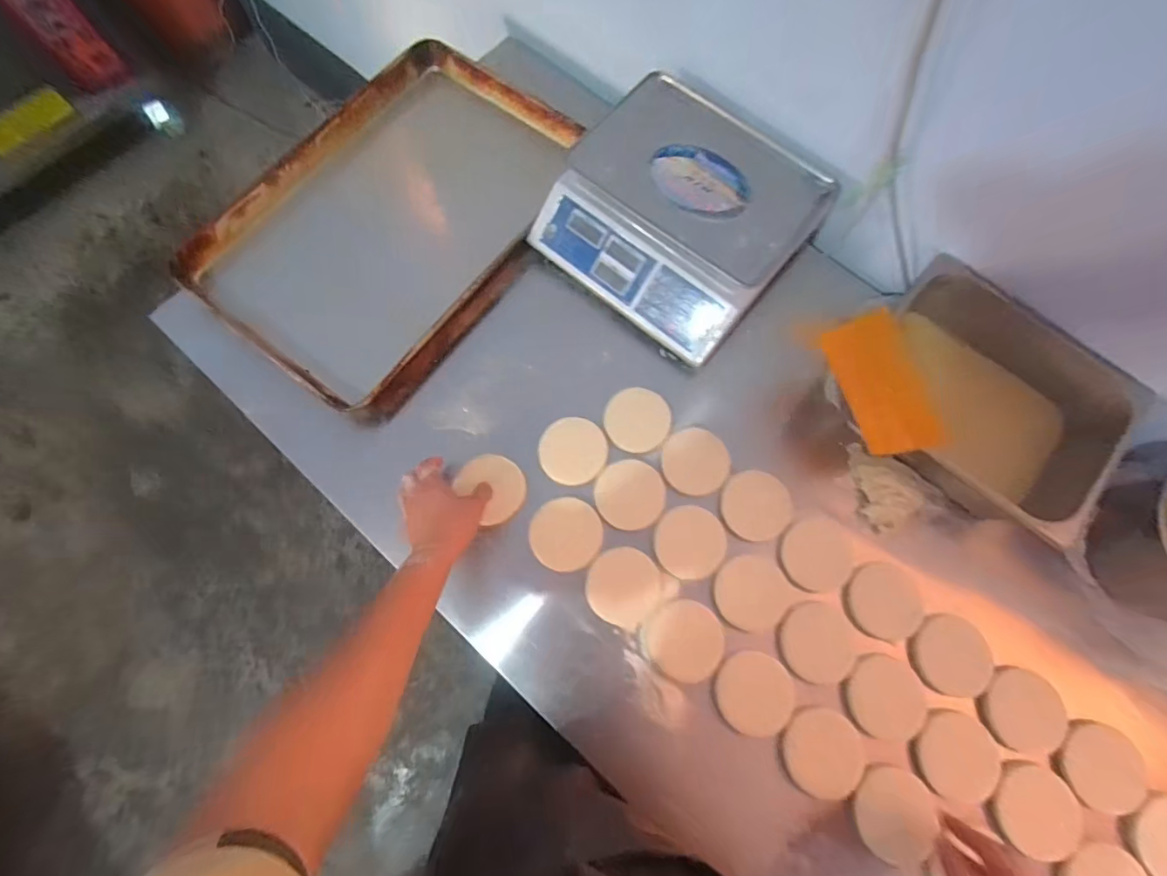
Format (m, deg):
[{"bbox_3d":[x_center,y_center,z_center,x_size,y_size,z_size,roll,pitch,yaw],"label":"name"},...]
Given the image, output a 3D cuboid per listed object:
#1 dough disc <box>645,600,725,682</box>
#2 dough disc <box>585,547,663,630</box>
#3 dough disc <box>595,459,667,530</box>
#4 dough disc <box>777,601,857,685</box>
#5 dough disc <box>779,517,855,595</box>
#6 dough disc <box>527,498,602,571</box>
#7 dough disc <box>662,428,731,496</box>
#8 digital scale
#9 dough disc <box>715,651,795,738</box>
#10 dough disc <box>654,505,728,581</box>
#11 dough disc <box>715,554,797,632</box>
[{"bbox_3d":[0.133,0.262,0.645,0.099,0.005,0.095,0,74,1],"label":"dough disc"},{"bbox_3d":[0.054,0.194,0.656,0.096,0.012,0.096,0,74,1],"label":"dough disc"},{"bbox_3d":[0.065,0.078,0.678,0.094,0.018,0.091,0,74,1],"label":"dough disc"},{"bbox_3d":[0.303,0.263,0.641,0.096,0.005,0.095,0,74,1],"label":"dough disc"},{"bbox_3d":[0.314,0.156,0.663,0.091,0.007,0.091,-1,84,7],"label":"dough disc"},{"bbox_3d":[-0.024,0.129,0.665,0.095,0.018,0.092,0,74,1],"label":"dough disc"},{"bbox_3d":[0.158,0.033,0.693,0.090,0.012,0.092,0,74,1],"label":"dough disc"},{"bbox_3d":[0.144,-0.331,0.740,0.336,0.117,0.323,41,79,11],"label":"digital scale"},{"bbox_3d":[0.215,0.321,0.621,0.088,0.014,0.094,0,74,1],"label":"dough disc"},{"bbox_3d":[0.145,0.141,0.670,0.093,0.014,0.093,0,74,1],"label":"dough disc"},{"bbox_3d":[0.225,0.205,0.660,0.097,0.004,0.094,0,74,1],"label":"dough disc"}]

